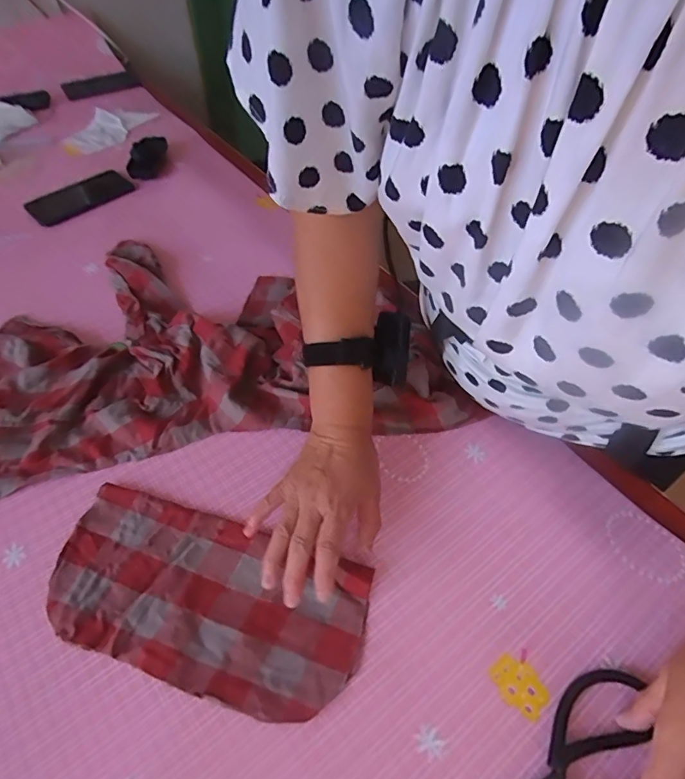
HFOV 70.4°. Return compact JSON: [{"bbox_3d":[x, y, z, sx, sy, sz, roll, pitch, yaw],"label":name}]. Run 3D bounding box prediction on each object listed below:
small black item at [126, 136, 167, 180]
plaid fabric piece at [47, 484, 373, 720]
[{"bbox_3d":[-0.346,-0.415,0.862,0.057,0.018,0.118,-2,52,-3],"label":"small black item"},{"bbox_3d":[-0.124,0.181,0.427,0.276,0.010,0.134,18,54,11],"label":"plaid fabric piece"}]

